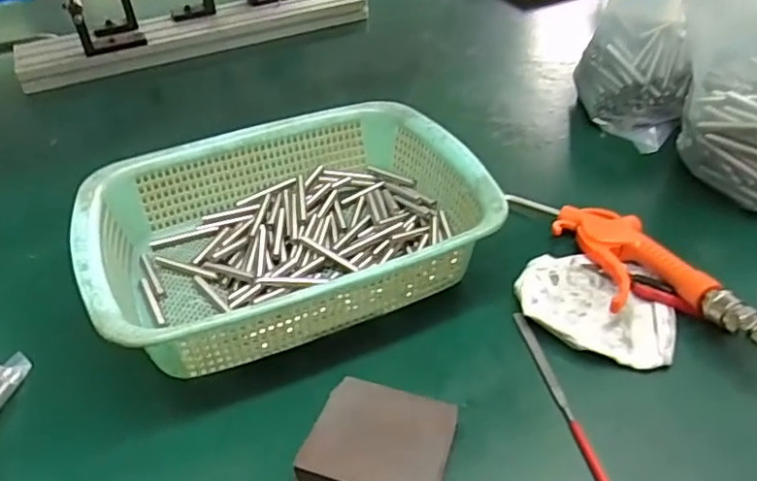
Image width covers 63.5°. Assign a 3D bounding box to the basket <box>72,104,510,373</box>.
[{"bbox_3d":[-0.069,-0.006,0.485,0.285,0.082,0.214,-16,42,-14],"label":"basket"}]

